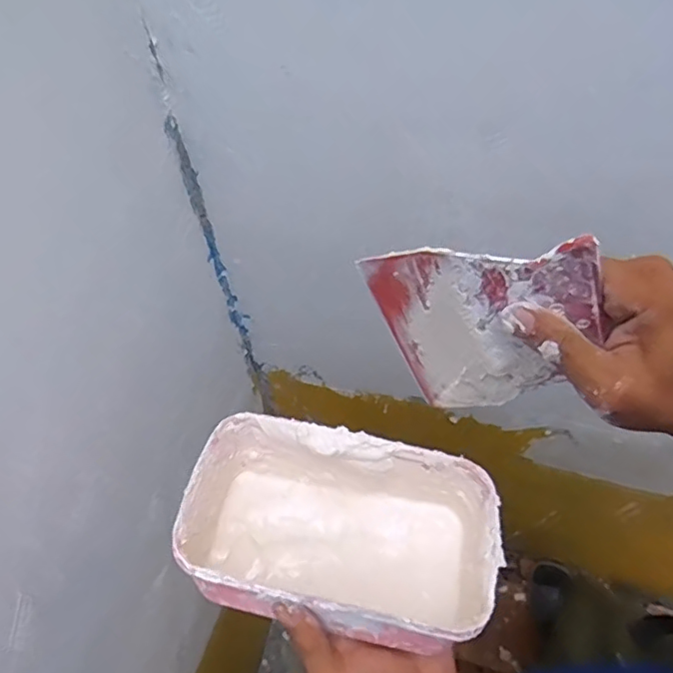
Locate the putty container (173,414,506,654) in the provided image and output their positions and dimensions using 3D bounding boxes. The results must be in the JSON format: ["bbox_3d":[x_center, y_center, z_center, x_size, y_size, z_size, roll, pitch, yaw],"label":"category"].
[{"bbox_3d":[0.005,0.122,0.373,0.188,0.079,0.111,9,59,8],"label":"putty container"}]

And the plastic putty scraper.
[{"bbox_3d":[0.081,-0.002,0.295,0.103,0.120,0.004,-7,46,27],"label":"plastic putty scraper"}]

